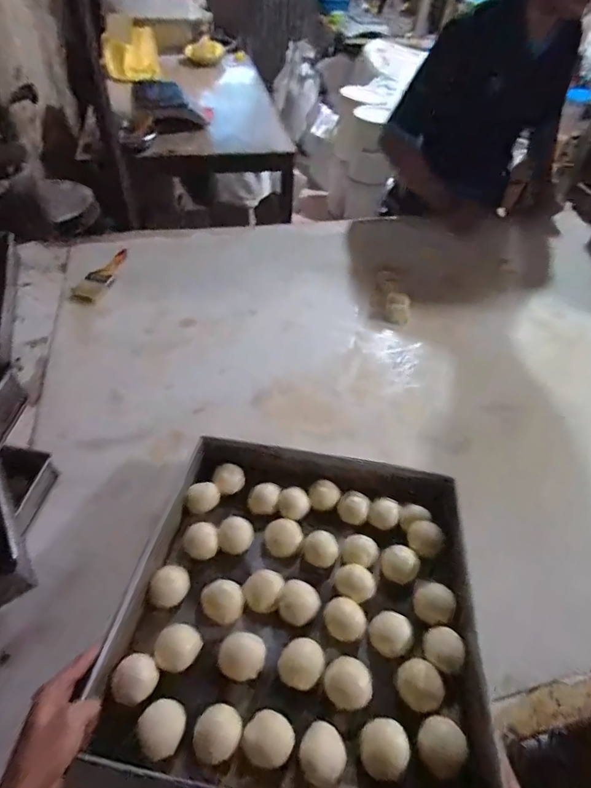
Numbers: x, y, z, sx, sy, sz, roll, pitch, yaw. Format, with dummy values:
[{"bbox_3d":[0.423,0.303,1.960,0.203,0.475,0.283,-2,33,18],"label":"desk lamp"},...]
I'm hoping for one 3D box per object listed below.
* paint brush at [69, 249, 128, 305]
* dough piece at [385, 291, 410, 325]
[{"bbox_3d":[-0.466,-0.289,1.019,0.071,0.018,0.223,13,51,7],"label":"paint brush"},{"bbox_3d":[0.244,-0.205,0.992,0.057,0.028,0.077,10,51,5],"label":"dough piece"}]

